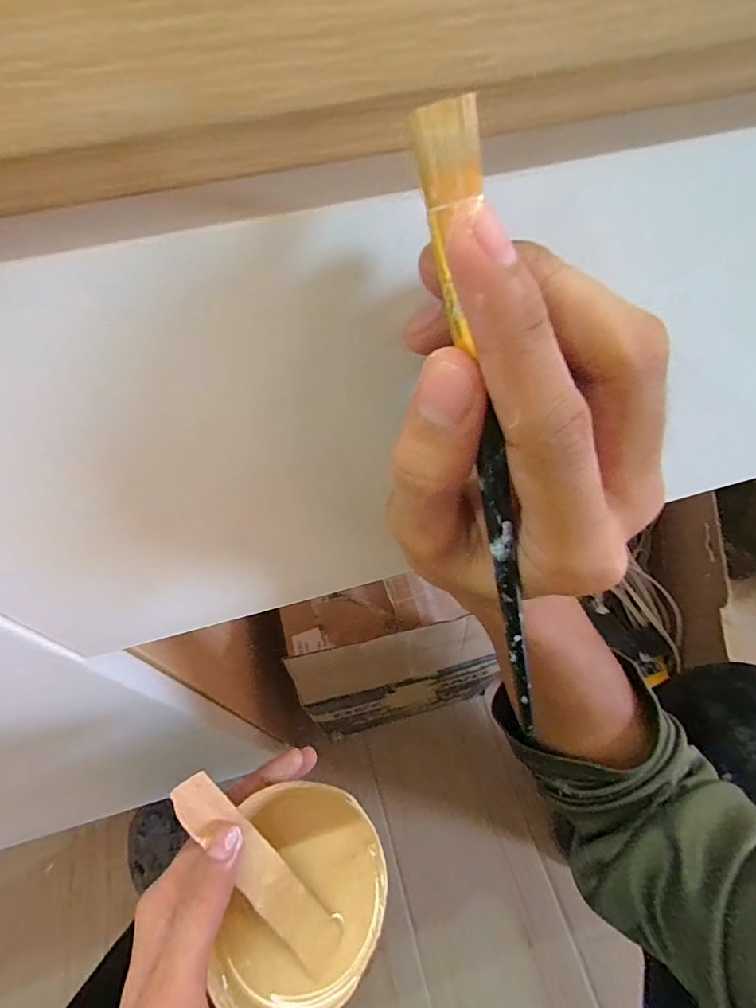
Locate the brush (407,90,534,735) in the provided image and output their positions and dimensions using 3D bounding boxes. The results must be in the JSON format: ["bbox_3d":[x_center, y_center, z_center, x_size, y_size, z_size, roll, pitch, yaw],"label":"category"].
[{"bbox_3d":[0.030,-0.003,0.120,0.012,0.158,0.004,-22,28,-12],"label":"brush"}]

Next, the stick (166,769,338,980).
[{"bbox_3d":[-0.055,0.169,0.222,0.103,0.005,0.020,48,56,1],"label":"stick"}]

